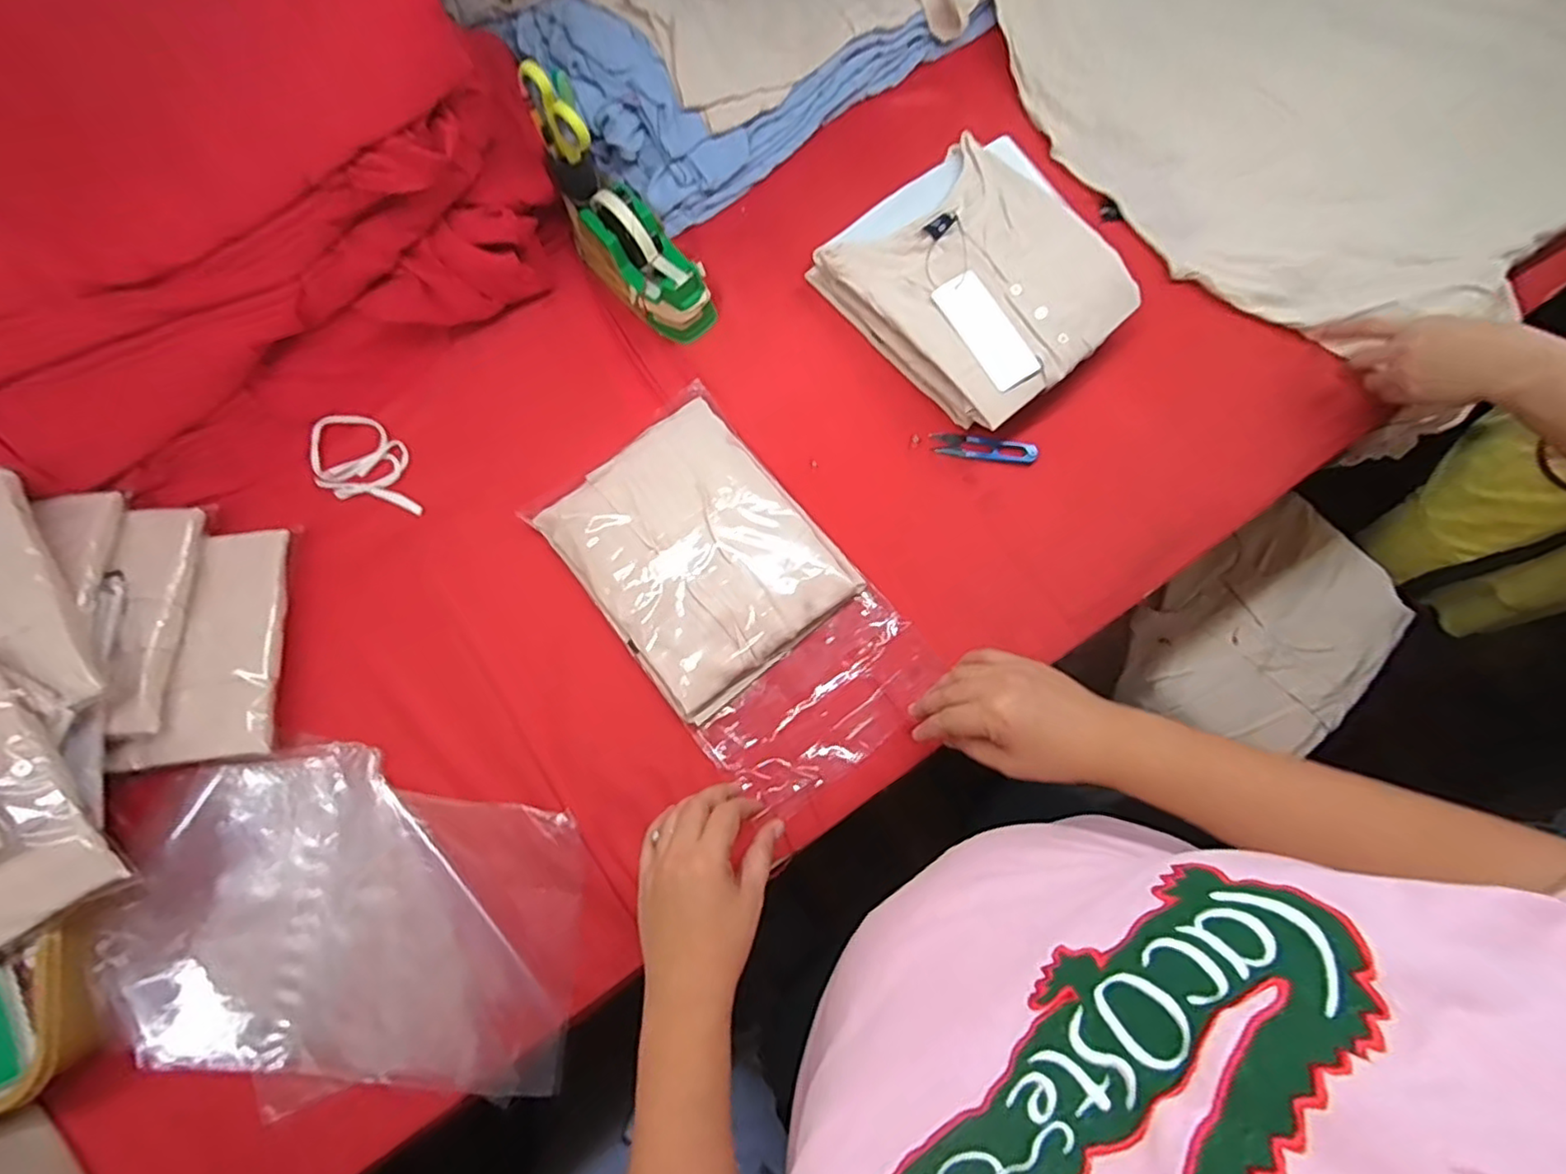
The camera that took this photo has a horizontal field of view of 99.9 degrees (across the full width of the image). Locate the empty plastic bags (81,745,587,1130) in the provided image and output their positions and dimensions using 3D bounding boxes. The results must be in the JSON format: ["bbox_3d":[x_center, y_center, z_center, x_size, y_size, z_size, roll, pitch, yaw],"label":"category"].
[{"bbox_3d":[-0.364,0.281,0.551,0.369,0.042,0.262,4,77,2],"label":"empty plastic bags"}]

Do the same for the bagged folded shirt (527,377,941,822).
[{"bbox_3d":[-0.043,0.009,0.616,0.211,0.049,0.364,-39,79,-7],"label":"bagged folded shirt"}]

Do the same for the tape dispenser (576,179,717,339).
[{"bbox_3d":[-0.142,-0.339,0.667,0.075,0.094,0.164,-42,80,-8],"label":"tape dispenser"}]

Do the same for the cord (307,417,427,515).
[{"bbox_3d":[-0.419,-0.127,0.667,0.130,0.015,0.082,17,78,5],"label":"cord"}]

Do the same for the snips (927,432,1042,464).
[{"bbox_3d":[0.204,-0.141,0.668,0.105,0.015,0.022,11,78,4],"label":"snips"}]

